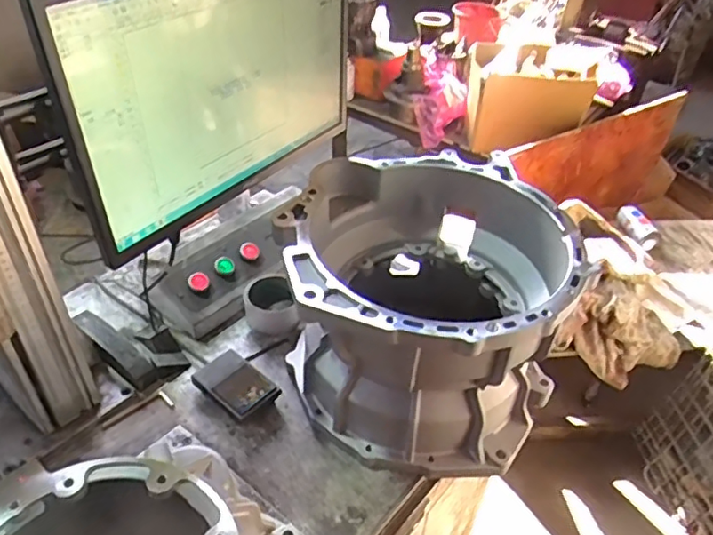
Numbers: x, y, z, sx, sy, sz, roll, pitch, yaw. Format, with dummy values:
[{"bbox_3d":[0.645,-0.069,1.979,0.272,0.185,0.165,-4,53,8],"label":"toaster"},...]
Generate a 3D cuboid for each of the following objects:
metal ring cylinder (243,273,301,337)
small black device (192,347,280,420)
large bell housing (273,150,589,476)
[{"bbox_3d":[-0.131,0.054,0.868,0.064,0.068,0.088,-18,45,-23],"label":"metal ring cylinder"},{"bbox_3d":[-0.158,0.152,0.758,0.100,0.021,0.068,32,48,29],"label":"small black device"},{"bbox_3d":[0.074,0.051,0.722,0.315,0.251,0.329,2,40,-2],"label":"large bell housing"}]

